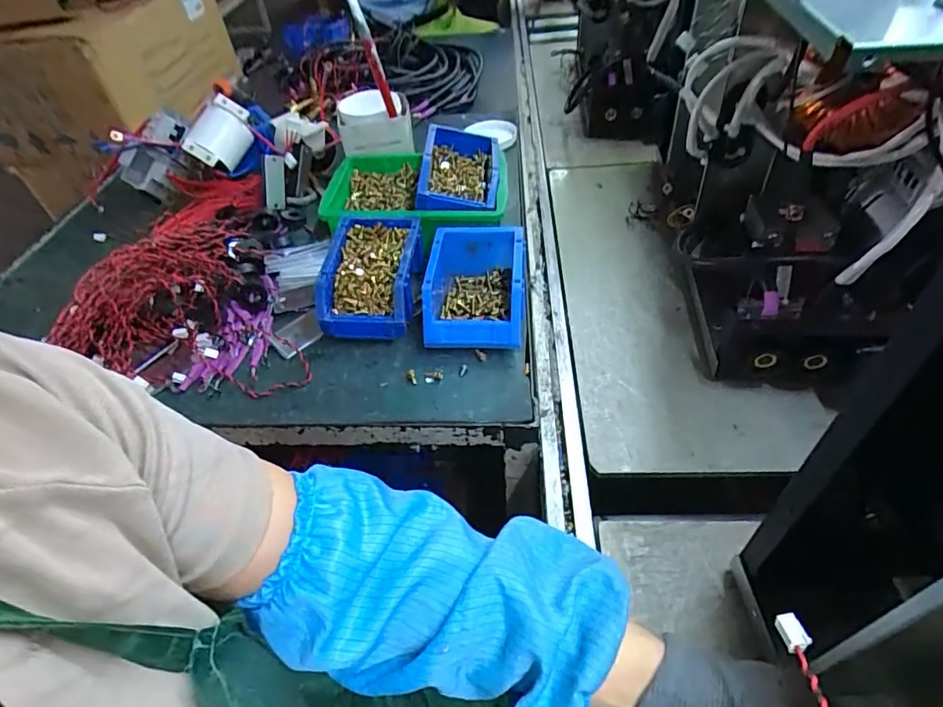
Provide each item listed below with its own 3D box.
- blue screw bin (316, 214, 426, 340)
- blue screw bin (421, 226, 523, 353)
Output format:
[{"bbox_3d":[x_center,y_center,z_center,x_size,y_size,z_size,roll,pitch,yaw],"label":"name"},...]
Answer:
[{"bbox_3d":[-0.120,-0.093,0.634,0.107,0.077,0.168,1,48,3],"label":"blue screw bin"},{"bbox_3d":[0.006,-0.073,0.609,0.111,0.081,0.160,3,48,5],"label":"blue screw bin"}]

